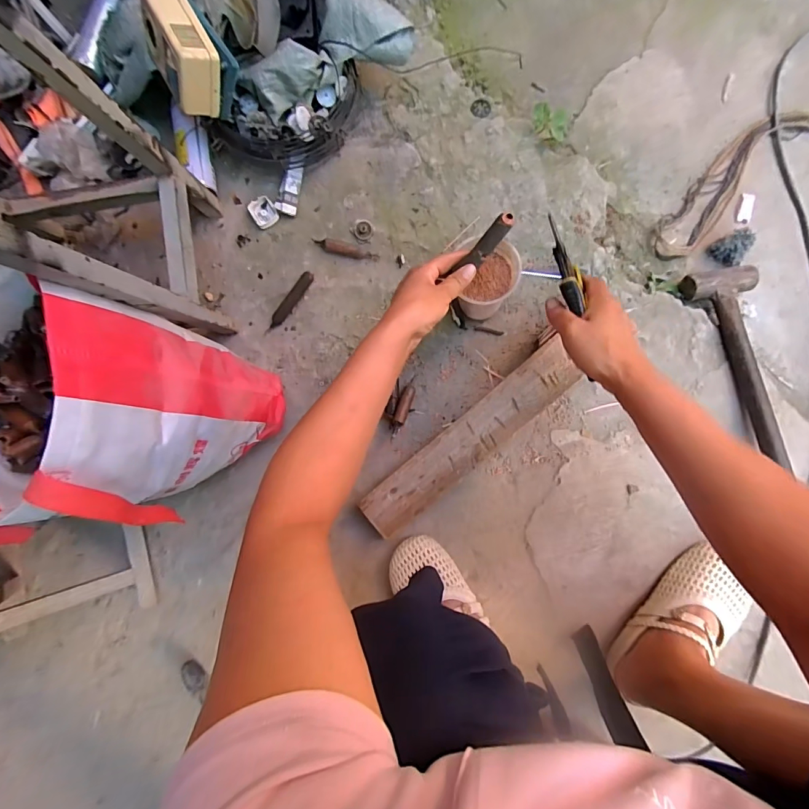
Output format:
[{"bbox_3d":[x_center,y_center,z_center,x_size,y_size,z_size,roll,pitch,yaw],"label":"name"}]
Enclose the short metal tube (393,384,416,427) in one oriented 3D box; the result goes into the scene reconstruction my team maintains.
[{"bbox_3d":[0.000,0.000,0.627,0.021,0.012,0.070,16,70,6],"label":"short metal tube"}]

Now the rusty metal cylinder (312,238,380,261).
[{"bbox_3d":[-0.095,-0.249,0.640,0.106,0.013,0.021,16,90,6],"label":"rusty metal cylinder"}]

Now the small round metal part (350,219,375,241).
[{"bbox_3d":[-0.066,-0.282,0.643,0.033,0.007,0.033,0,88,6],"label":"small round metal part"}]

